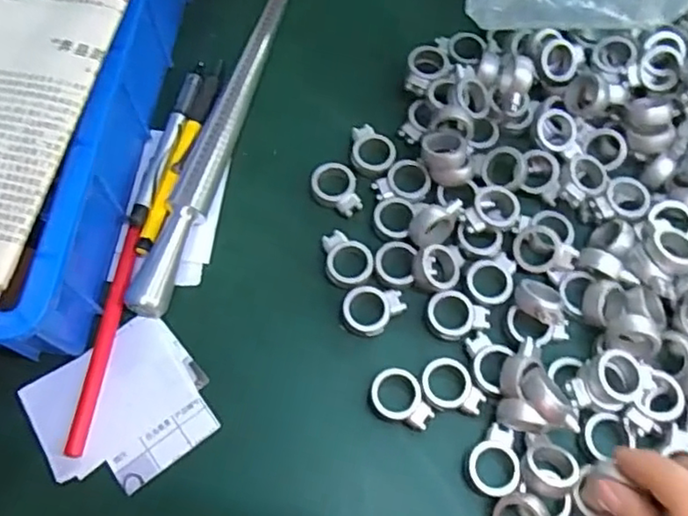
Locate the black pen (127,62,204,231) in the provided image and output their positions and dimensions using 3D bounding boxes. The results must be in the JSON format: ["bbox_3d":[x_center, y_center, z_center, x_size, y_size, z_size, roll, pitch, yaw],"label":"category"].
[{"bbox_3d":[-0.103,-0.070,0.364,0.012,0.012,0.120,11,65,3],"label":"black pen"}]

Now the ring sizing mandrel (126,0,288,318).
[{"bbox_3d":[-0.074,-0.076,0.366,0.020,0.020,0.234,14,69,4],"label":"ring sizing mandrel"}]

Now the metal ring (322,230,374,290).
[{"bbox_3d":[0.000,0.001,0.345,0.027,0.006,0.034,-38,74,-15],"label":"metal ring"}]

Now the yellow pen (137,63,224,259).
[{"bbox_3d":[-0.094,-0.064,0.362,0.011,0.010,0.134,12,69,3],"label":"yellow pen"}]

